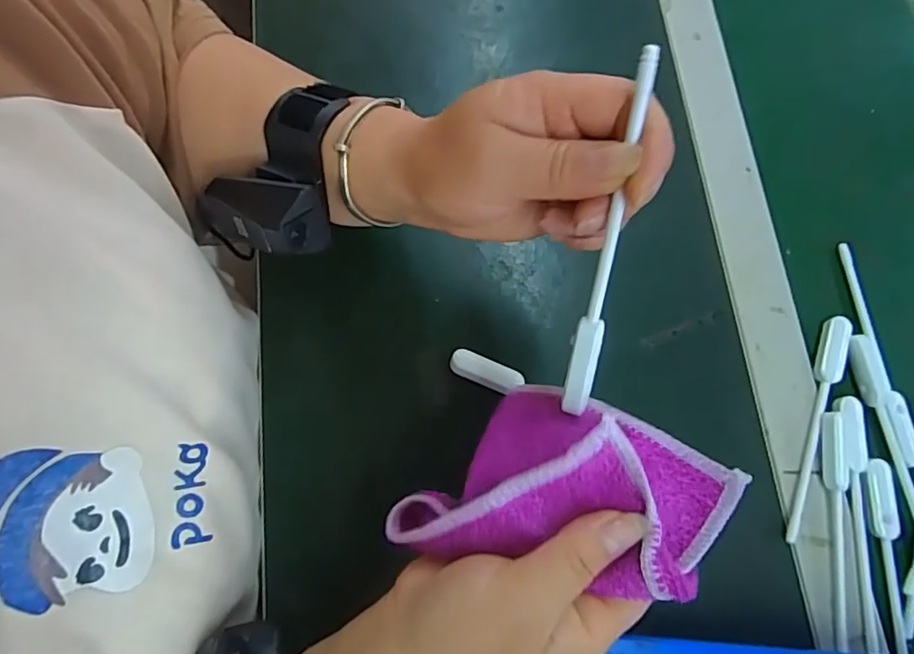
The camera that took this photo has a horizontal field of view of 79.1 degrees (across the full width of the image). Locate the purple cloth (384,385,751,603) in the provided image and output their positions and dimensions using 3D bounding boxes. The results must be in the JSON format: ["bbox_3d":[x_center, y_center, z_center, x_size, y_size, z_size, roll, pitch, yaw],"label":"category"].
[{"bbox_3d":[0.041,0.063,0.239,0.128,0.056,0.076,8,77,1],"label":"purple cloth"}]

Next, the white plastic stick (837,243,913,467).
[{"bbox_3d":[0.265,0.014,0.349,0.017,0.010,0.141,-3,76,-4],"label":"white plastic stick"}]

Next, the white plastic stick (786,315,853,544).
[{"bbox_3d":[0.217,0.058,0.332,0.016,0.008,0.141,21,75,2],"label":"white plastic stick"}]

